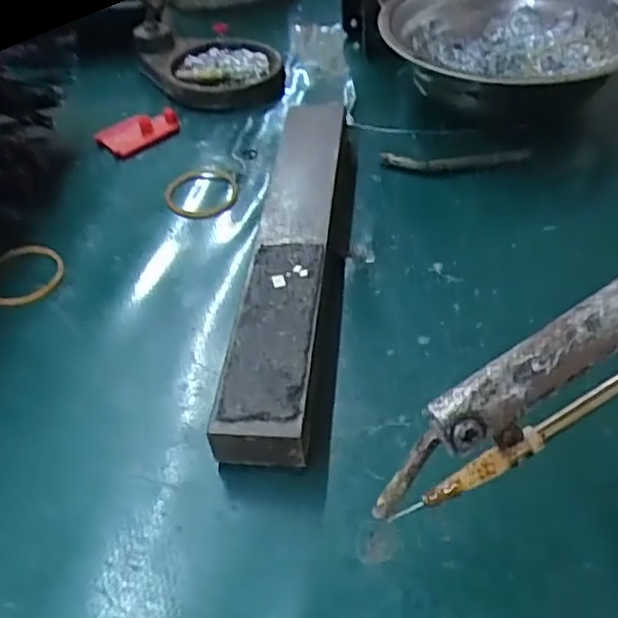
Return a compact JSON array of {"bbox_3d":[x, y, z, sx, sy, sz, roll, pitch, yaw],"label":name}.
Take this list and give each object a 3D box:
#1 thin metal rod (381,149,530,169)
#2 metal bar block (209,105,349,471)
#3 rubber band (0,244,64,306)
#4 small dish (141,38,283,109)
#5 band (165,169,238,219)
[{"bbox_3d":[0.068,-0.069,0.306,0.067,0.007,0.010,-2,45,2],"label":"thin metal rod"},{"bbox_3d":[-0.004,-0.027,0.261,0.030,0.021,0.192,2,45,6],"label":"metal bar block"},{"bbox_3d":[-0.116,-0.015,0.269,0.030,0.004,0.031,0,52,-8],"label":"rubber band"},{"bbox_3d":[-0.054,-0.144,0.391,0.070,0.011,0.080,-22,48,-17],"label":"small dish"},{"bbox_3d":[-0.050,-0.056,0.307,0.032,0.004,0.041,-7,45,-3],"label":"band"}]

